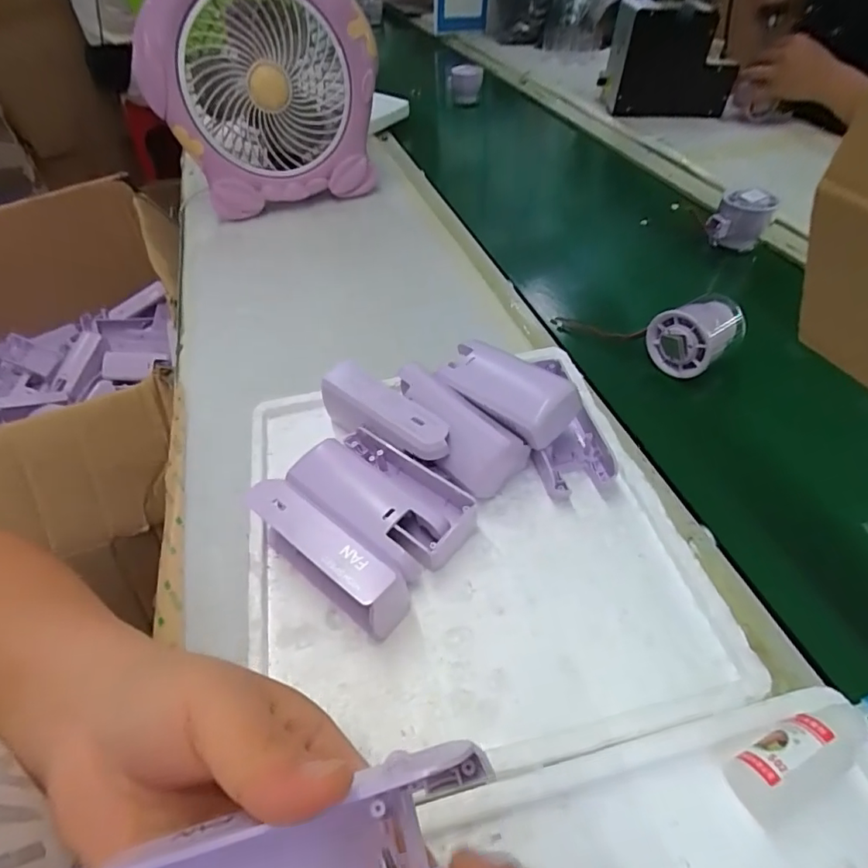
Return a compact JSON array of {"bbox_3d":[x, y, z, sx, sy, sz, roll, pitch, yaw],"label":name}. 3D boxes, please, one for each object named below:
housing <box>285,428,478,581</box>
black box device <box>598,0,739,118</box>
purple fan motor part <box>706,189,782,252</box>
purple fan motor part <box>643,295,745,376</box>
[{"bbox_3d":[-0.033,0.043,0.323,0.113,0.034,0.061,29,55,29],"label":"housing"},{"bbox_3d":[0.390,-0.614,0.845,0.186,0.151,0.104,2,48,4],"label":"black box device"},{"bbox_3d":[0.338,-0.236,0.566,0.059,0.053,0.047,22,53,21],"label":"purple fan motor part"},{"bbox_3d":[0.230,-0.087,0.440,0.075,0.047,0.053,-25,49,-18],"label":"purple fan motor part"}]

